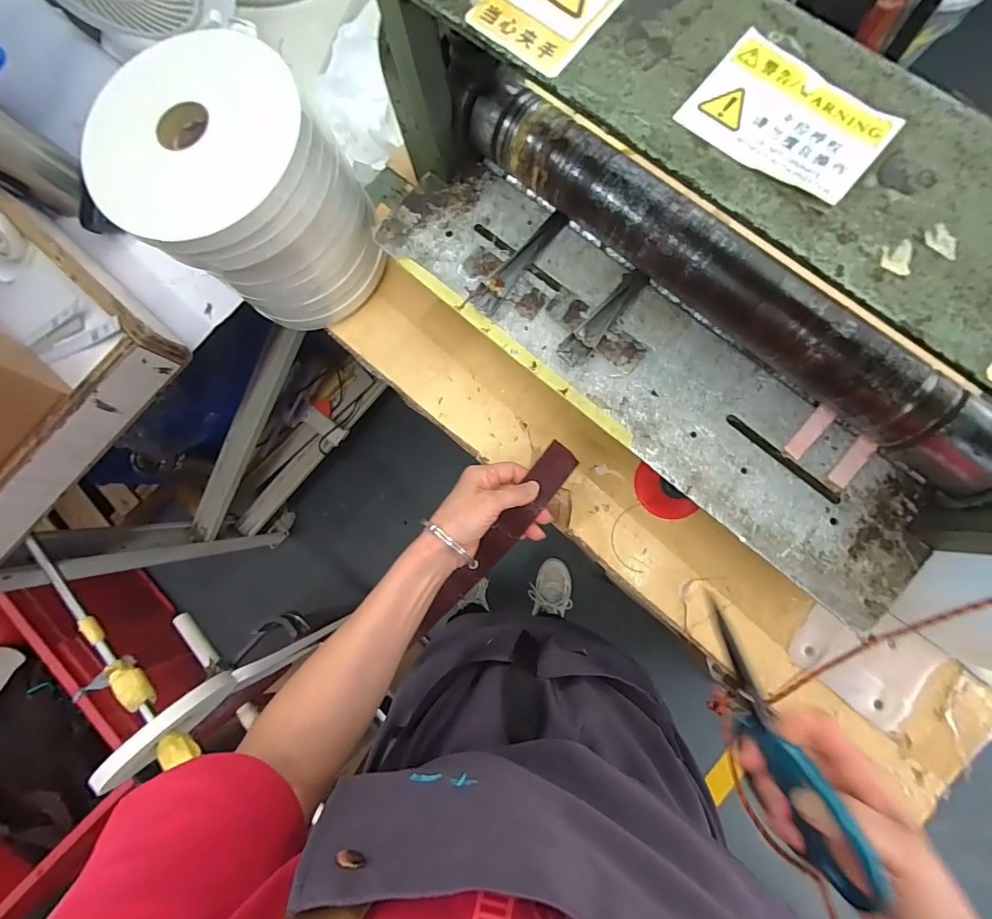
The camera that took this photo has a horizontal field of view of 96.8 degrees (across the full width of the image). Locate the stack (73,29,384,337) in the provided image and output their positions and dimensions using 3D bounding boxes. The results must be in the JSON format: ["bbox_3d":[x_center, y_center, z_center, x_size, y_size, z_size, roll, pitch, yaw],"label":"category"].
[{"bbox_3d":[-0.207,-0.219,0.399,0.139,0.201,0.145,29,86,7],"label":"stack"}]

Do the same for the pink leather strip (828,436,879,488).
[{"bbox_3d":[0.274,0.002,0.337,0.013,0.004,0.041,40,94,19],"label":"pink leather strip"}]

